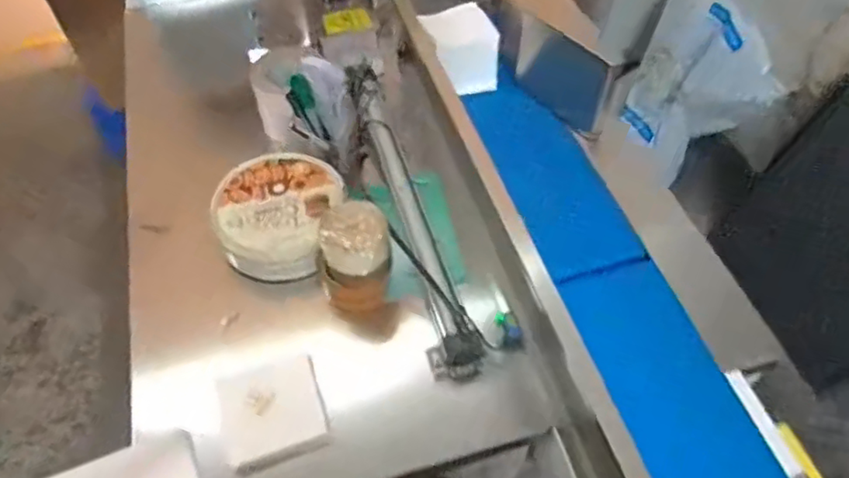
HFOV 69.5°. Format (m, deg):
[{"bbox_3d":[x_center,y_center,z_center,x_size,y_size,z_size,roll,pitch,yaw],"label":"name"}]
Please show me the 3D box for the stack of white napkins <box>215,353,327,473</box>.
[{"bbox_3d":[-0.177,0.204,0.712,0.117,0.026,0.114,-18,55,-12],"label":"stack of white napkins"}]

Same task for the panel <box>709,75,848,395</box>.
[{"bbox_3d":[1.014,-0.017,1.483,0.057,0.552,0.566,-10,57,-20],"label":"panel"}]

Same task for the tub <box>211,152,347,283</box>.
[{"bbox_3d":[-0.199,-0.037,0.868,0.186,0.055,0.196,-19,55,-13],"label":"tub"}]

